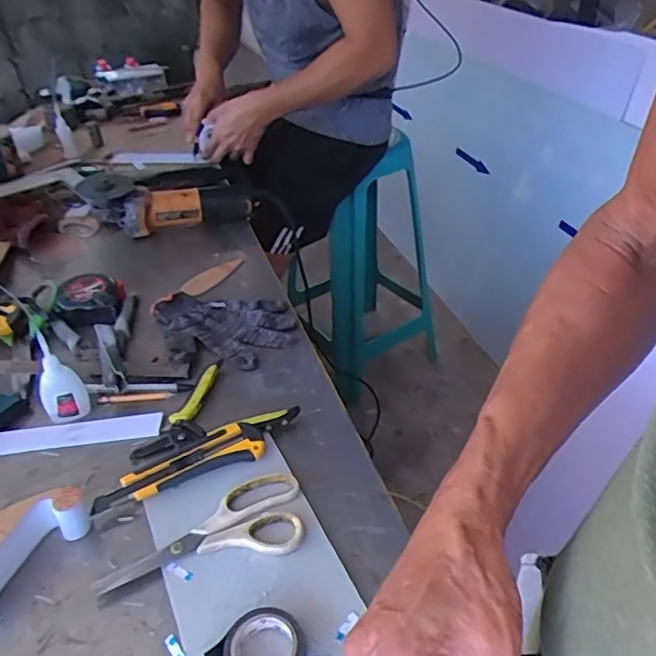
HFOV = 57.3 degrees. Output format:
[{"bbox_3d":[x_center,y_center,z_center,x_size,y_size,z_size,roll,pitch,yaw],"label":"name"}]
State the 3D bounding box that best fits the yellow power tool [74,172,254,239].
[{"bbox_3d":[-0.265,-0.206,1.007,0.276,0.093,0.069,-3,34,-24],"label":"yellow power tool"}]

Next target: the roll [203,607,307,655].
[{"bbox_3d":[-0.048,0.235,0.440,0.061,0.017,0.057,22,44,30],"label":"roll"}]

